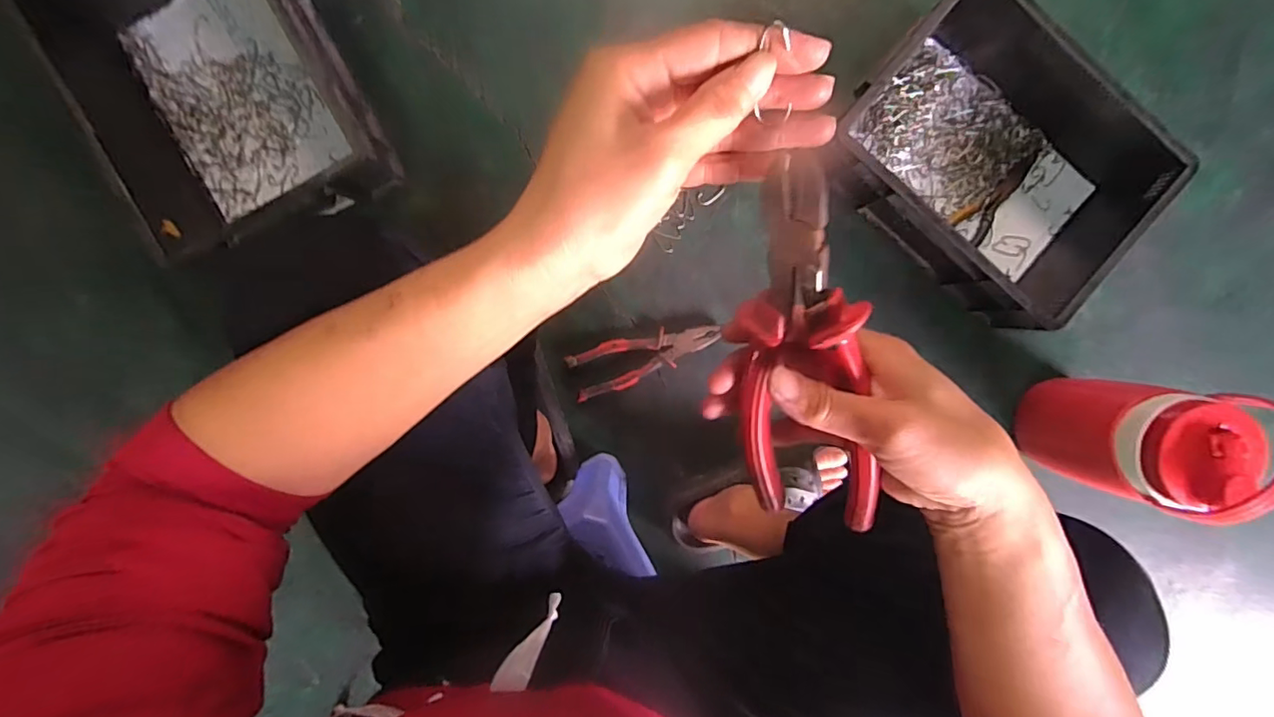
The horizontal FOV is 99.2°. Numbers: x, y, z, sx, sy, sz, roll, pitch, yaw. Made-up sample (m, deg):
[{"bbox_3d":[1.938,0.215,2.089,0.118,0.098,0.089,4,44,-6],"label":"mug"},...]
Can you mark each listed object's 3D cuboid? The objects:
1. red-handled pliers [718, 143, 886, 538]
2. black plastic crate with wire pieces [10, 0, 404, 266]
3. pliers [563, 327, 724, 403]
[{"bbox_3d":[0.079,0.005,0.254,0.068,0.023,0.180,9,121,29],"label":"red-handled pliers"},{"bbox_3d":[-0.474,-0.288,0.591,0.284,0.138,0.361,-29,95,0],"label":"black plastic crate with wire pieces"},{"bbox_3d":[0.009,-0.005,0.686,0.190,0.023,0.060,-21,95,-1],"label":"pliers"}]

